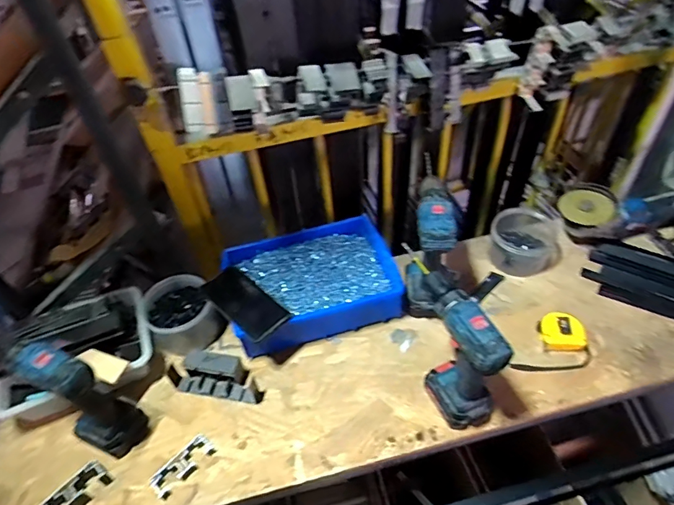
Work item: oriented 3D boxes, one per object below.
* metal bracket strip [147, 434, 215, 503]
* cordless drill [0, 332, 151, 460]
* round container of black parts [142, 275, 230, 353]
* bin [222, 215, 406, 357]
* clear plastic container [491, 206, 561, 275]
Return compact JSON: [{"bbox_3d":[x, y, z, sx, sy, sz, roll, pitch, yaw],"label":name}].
[{"bbox_3d":[-0.224,0.310,0.666,0.031,0.024,0.092,34,58,29],"label":"metal bracket strip"},{"bbox_3d":[-0.382,0.190,0.655,0.166,0.219,0.081,26,55,25],"label":"cordless drill"},{"bbox_3d":[-0.271,0.110,0.801,0.109,0.083,0.107,-2,48,2],"label":"round container of black parts"},{"bbox_3d":[-0.048,0.056,0.838,0.289,0.084,0.216,-17,49,-11],"label":"bin"},{"bbox_3d":[0.362,-0.021,0.875,0.131,0.074,0.119,16,51,18],"label":"clear plastic container"}]

